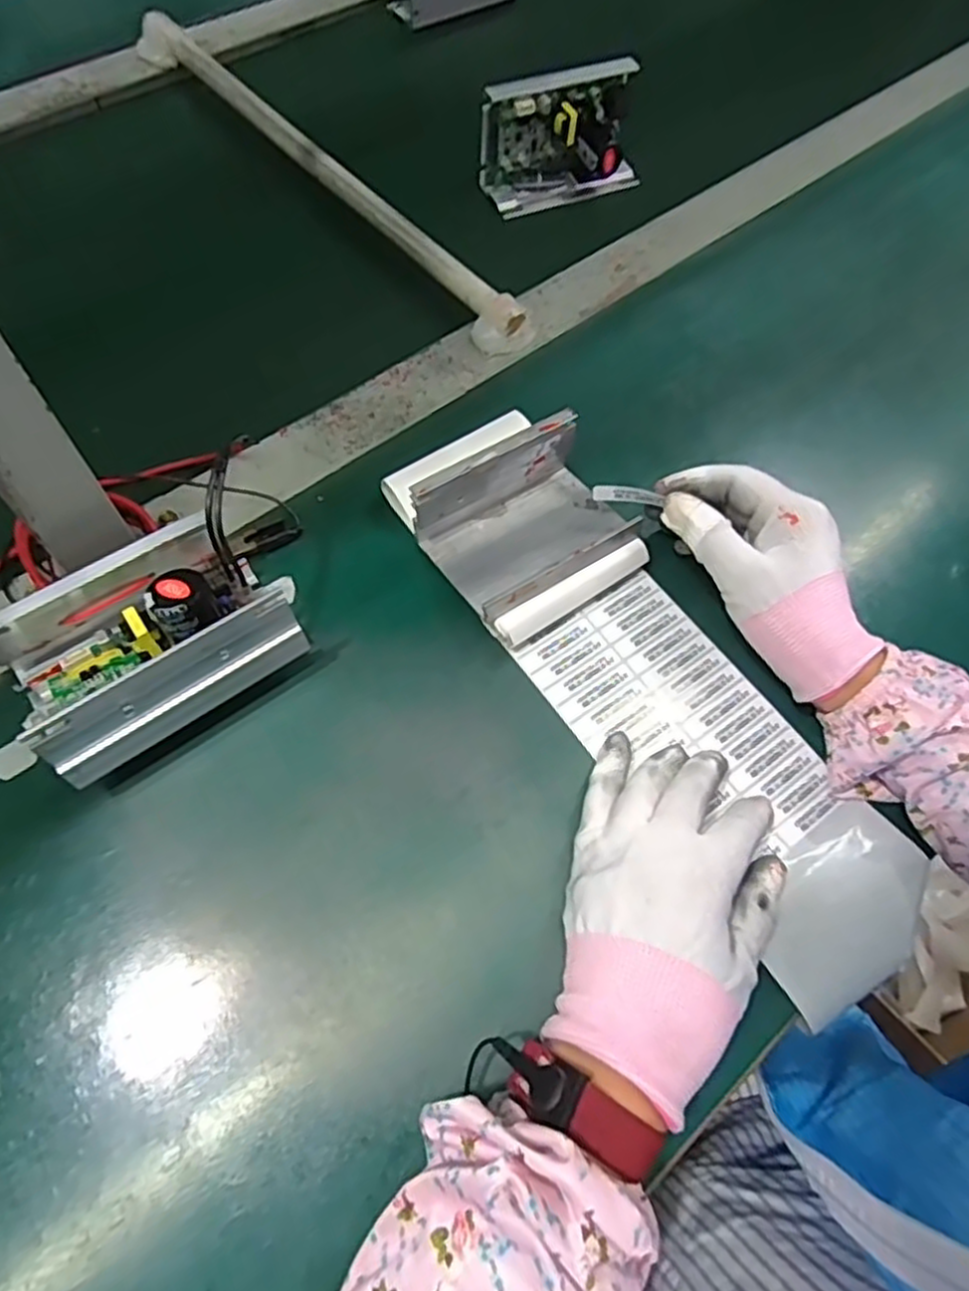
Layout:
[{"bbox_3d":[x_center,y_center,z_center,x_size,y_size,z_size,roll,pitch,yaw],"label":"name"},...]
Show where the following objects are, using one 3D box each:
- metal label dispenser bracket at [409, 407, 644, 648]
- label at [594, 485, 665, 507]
[{"bbox_3d":[0.028,-0.071,0.426,0.114,0.055,0.088,-31,70,-16],"label":"metal label dispenser bracket"},{"bbox_3d":[0.082,-0.089,0.427,0.037,0.008,0.006,10,64,21],"label":"label"}]

